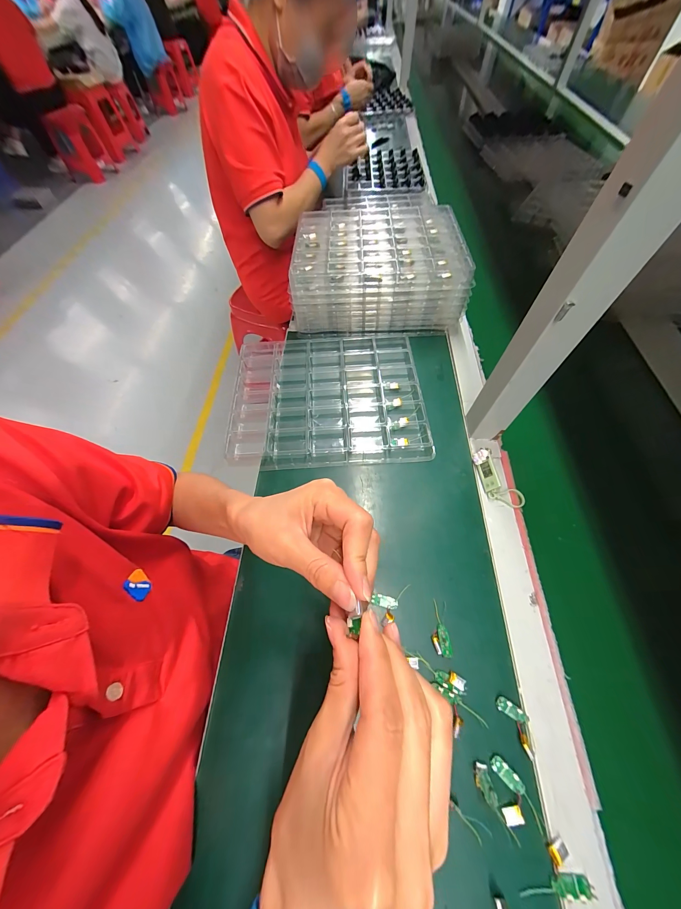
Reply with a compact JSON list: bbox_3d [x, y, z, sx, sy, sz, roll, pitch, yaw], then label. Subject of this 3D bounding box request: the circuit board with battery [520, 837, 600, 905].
[{"bbox_3d":[0.169,0.328,0.231,0.054,0.004,0.032,2,61,3],"label":"circuit board with battery"}]

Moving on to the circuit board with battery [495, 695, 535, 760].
[{"bbox_3d":[0.167,0.250,0.273,0.020,0.006,0.045,-27,63,-13],"label":"circuit board with battery"}]

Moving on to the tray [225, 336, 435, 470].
[{"bbox_3d":[-0.023,-0.095,0.473,0.297,0.031,0.254,-6,61,-1],"label":"tray"}]

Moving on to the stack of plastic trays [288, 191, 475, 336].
[{"bbox_3d":[0.064,-0.356,0.561,0.291,0.106,0.243,-2,60,1],"label":"stack of plastic trays"}]

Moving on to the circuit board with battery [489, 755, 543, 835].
[{"bbox_3d":[0.150,0.290,0.251,0.029,0.005,0.044,-5,61,-1],"label":"circuit board with battery"}]

